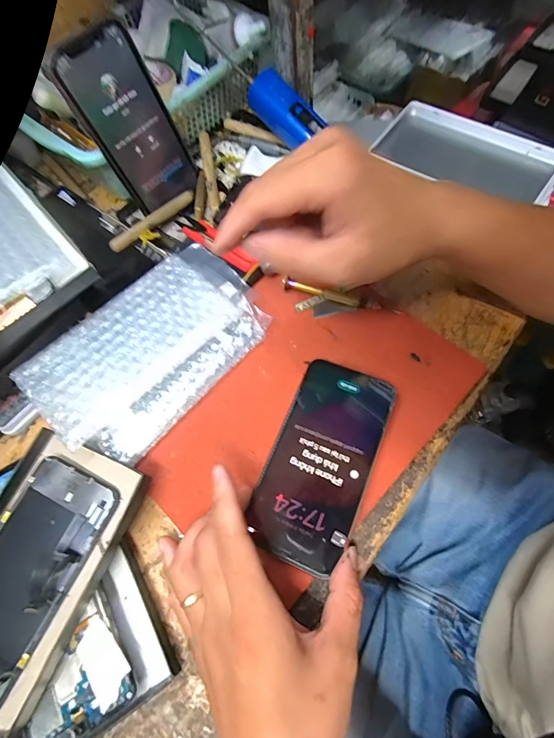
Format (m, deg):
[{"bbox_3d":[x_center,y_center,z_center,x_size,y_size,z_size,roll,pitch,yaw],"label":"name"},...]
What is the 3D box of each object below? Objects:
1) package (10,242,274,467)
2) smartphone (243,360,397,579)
[{"bbox_3d":[-0.100,-0.020,0.307,0.110,0.030,0.184,39,75,18],"label":"package"},{"bbox_3d":[0.034,0.064,0.273,0.071,0.011,0.143,23,72,7],"label":"smartphone"}]

